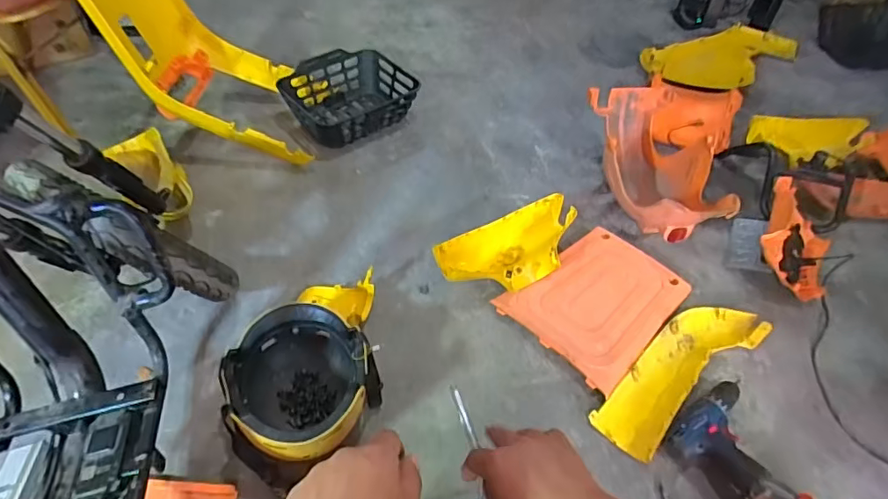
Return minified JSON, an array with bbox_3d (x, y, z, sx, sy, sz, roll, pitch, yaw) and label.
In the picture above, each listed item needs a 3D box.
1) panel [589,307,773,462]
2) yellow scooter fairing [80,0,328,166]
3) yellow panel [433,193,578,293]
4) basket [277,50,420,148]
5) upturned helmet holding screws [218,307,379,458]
[{"bbox_3d":[0.429,0.219,0.962,0.397,0.034,0.128,-31,57,-26],"label":"panel"},{"bbox_3d":[-0.550,-0.493,1.240,0.451,0.414,0.325,5,48,3],"label":"yellow scooter fairing"},{"bbox_3d":[0.137,0.014,1.085,0.312,0.107,0.159,-23,54,-20],"label":"yellow panel"},{"bbox_3d":[-0.255,-0.418,1.431,0.323,0.121,0.268,-28,56,-23],"label":"basket"},{"bbox_3d":[-0.225,0.206,0.825,0.236,0.126,0.221,0,48,0],"label":"upturned helmet holding screws"}]

